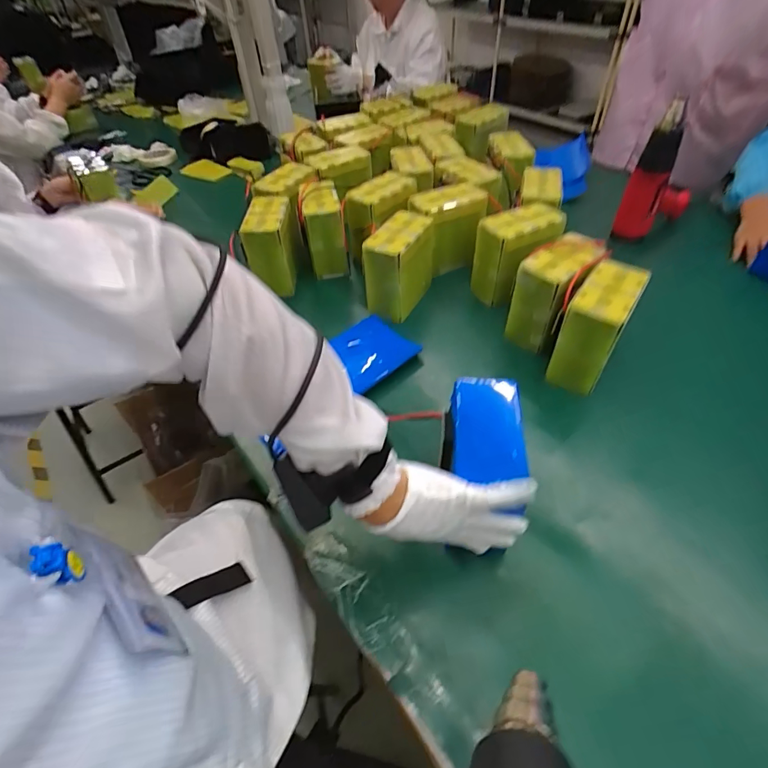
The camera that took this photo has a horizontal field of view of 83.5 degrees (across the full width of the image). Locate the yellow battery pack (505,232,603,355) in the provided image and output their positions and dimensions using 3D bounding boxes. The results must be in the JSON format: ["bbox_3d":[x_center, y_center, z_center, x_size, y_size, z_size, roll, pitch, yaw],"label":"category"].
[{"bbox_3d":[0.278,-0.152,0.715,0.089,0.136,0.139,31,56,27],"label":"yellow battery pack"}]

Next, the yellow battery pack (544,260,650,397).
[{"bbox_3d":[0.320,-0.080,0.666,0.081,0.162,0.141,28,55,26],"label":"yellow battery pack"}]

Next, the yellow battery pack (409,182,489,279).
[{"bbox_3d":[0.125,-0.313,0.881,0.144,0.149,0.088,-20,47,-19],"label":"yellow battery pack"}]

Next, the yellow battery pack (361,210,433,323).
[{"bbox_3d":[0.030,-0.214,0.807,0.078,0.153,0.146,18,51,19],"label":"yellow battery pack"}]

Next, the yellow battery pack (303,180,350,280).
[{"bbox_3d":[-0.122,-0.308,0.885,0.078,0.142,0.131,-9,48,-5],"label":"yellow battery pack"}]

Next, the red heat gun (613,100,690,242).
[{"bbox_3d":[0.603,-0.450,0.909,0.238,0.272,0.083,-37,56,-27],"label":"red heat gun"}]

